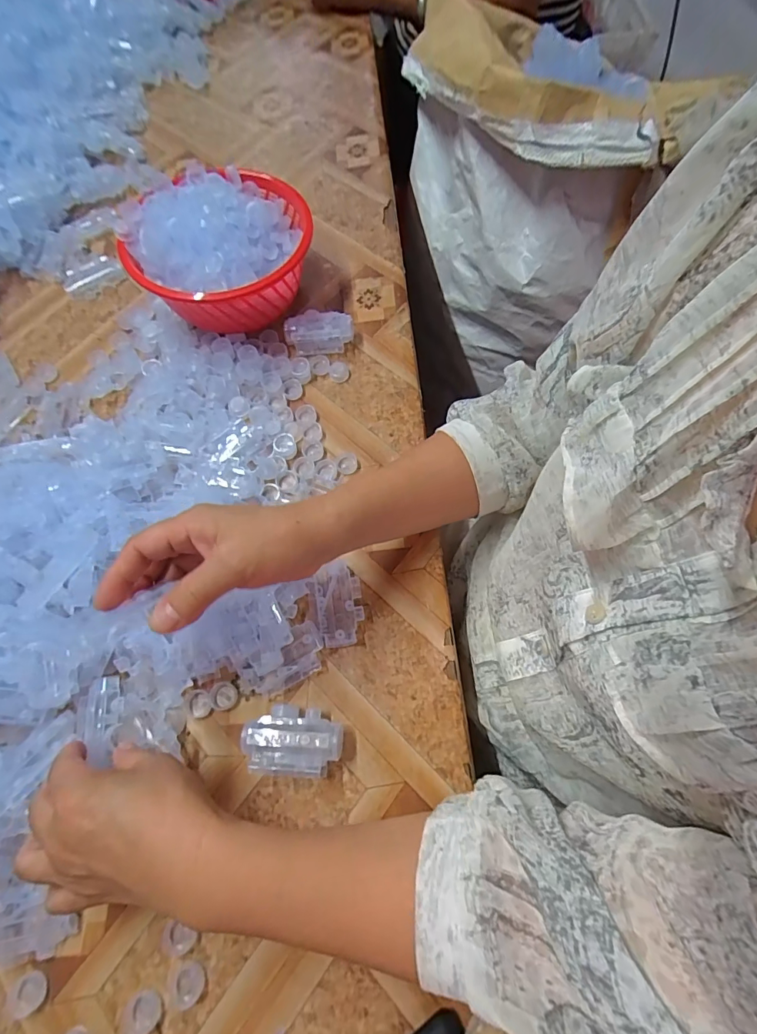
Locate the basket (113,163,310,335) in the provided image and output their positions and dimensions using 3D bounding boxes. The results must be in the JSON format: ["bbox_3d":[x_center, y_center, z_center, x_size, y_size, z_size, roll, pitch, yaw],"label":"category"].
[{"bbox_3d":[-0.153,-0.261,0.439,0.172,0.086,0.155,-19,68,-6],"label":"basket"}]

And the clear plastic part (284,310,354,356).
[{"bbox_3d":[-0.062,-0.193,0.458,0.070,0.026,0.037,-3,67,1],"label":"clear plastic part"}]

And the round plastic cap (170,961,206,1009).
[{"bbox_3d":[-0.123,0.301,0.280,0.020,0.004,0.020,-1,67,2],"label":"round plastic cap"}]

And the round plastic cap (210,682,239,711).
[{"bbox_3d":[-0.122,0.140,0.344,0.021,0.004,0.020,-1,67,2],"label":"round plastic cap"}]

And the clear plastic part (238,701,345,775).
[{"bbox_3d":[-0.062,0.162,0.320,0.072,0.029,0.042,2,68,3],"label":"clear plastic part"}]

